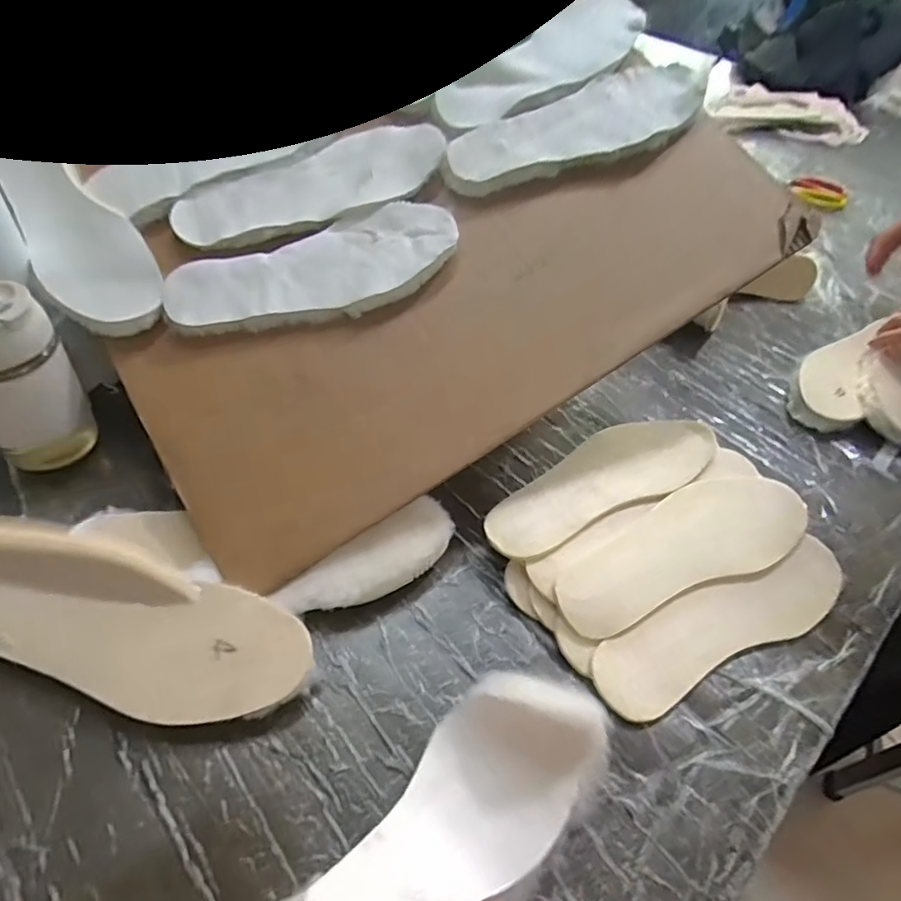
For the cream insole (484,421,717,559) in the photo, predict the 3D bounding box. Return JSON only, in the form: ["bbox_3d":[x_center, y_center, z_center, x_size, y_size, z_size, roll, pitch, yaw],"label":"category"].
[{"bbox_3d":[0.139,0.024,0.526,0.247,0.019,0.081,-20,51,-23],"label":"cream insole"}]

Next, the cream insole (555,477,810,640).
[{"bbox_3d":[0.198,0.079,0.489,0.251,0.010,0.085,-16,56,-19],"label":"cream insole"}]

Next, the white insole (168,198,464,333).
[{"bbox_3d":[-0.116,-0.153,0.499,0.249,0.013,0.090,-21,79,-7],"label":"white insole"}]

